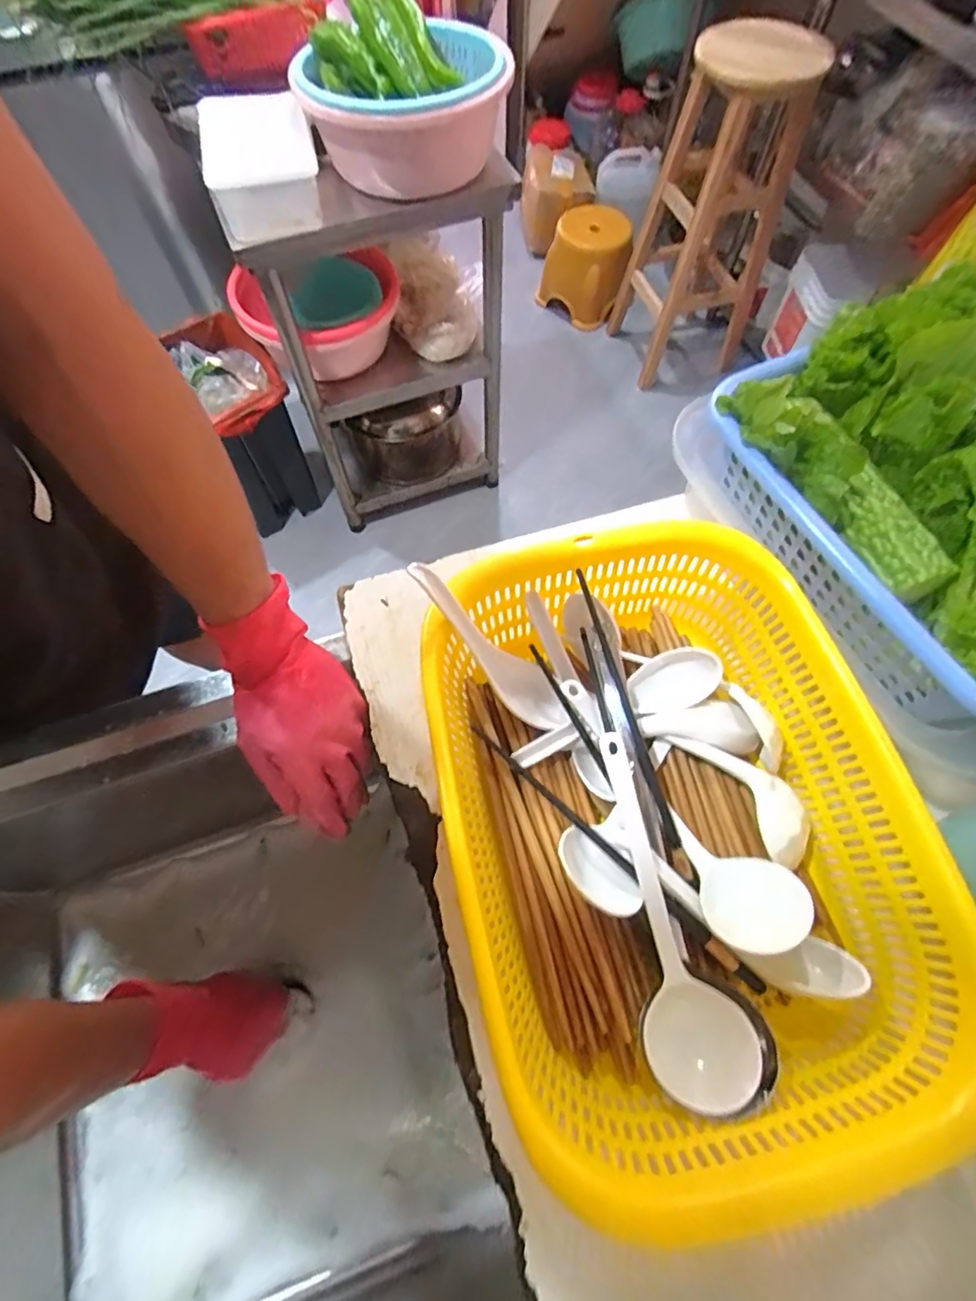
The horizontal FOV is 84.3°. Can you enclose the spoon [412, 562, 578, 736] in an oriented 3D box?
[{"bbox_3d":[0.006,0.002,0.368,0.034,0.161,0.036,7,56,54],"label":"spoon"}]

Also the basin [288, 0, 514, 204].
[{"bbox_3d":[-0.125,-0.851,0.824,0.296,0.150,0.285,0,66,0],"label":"basin"}]

